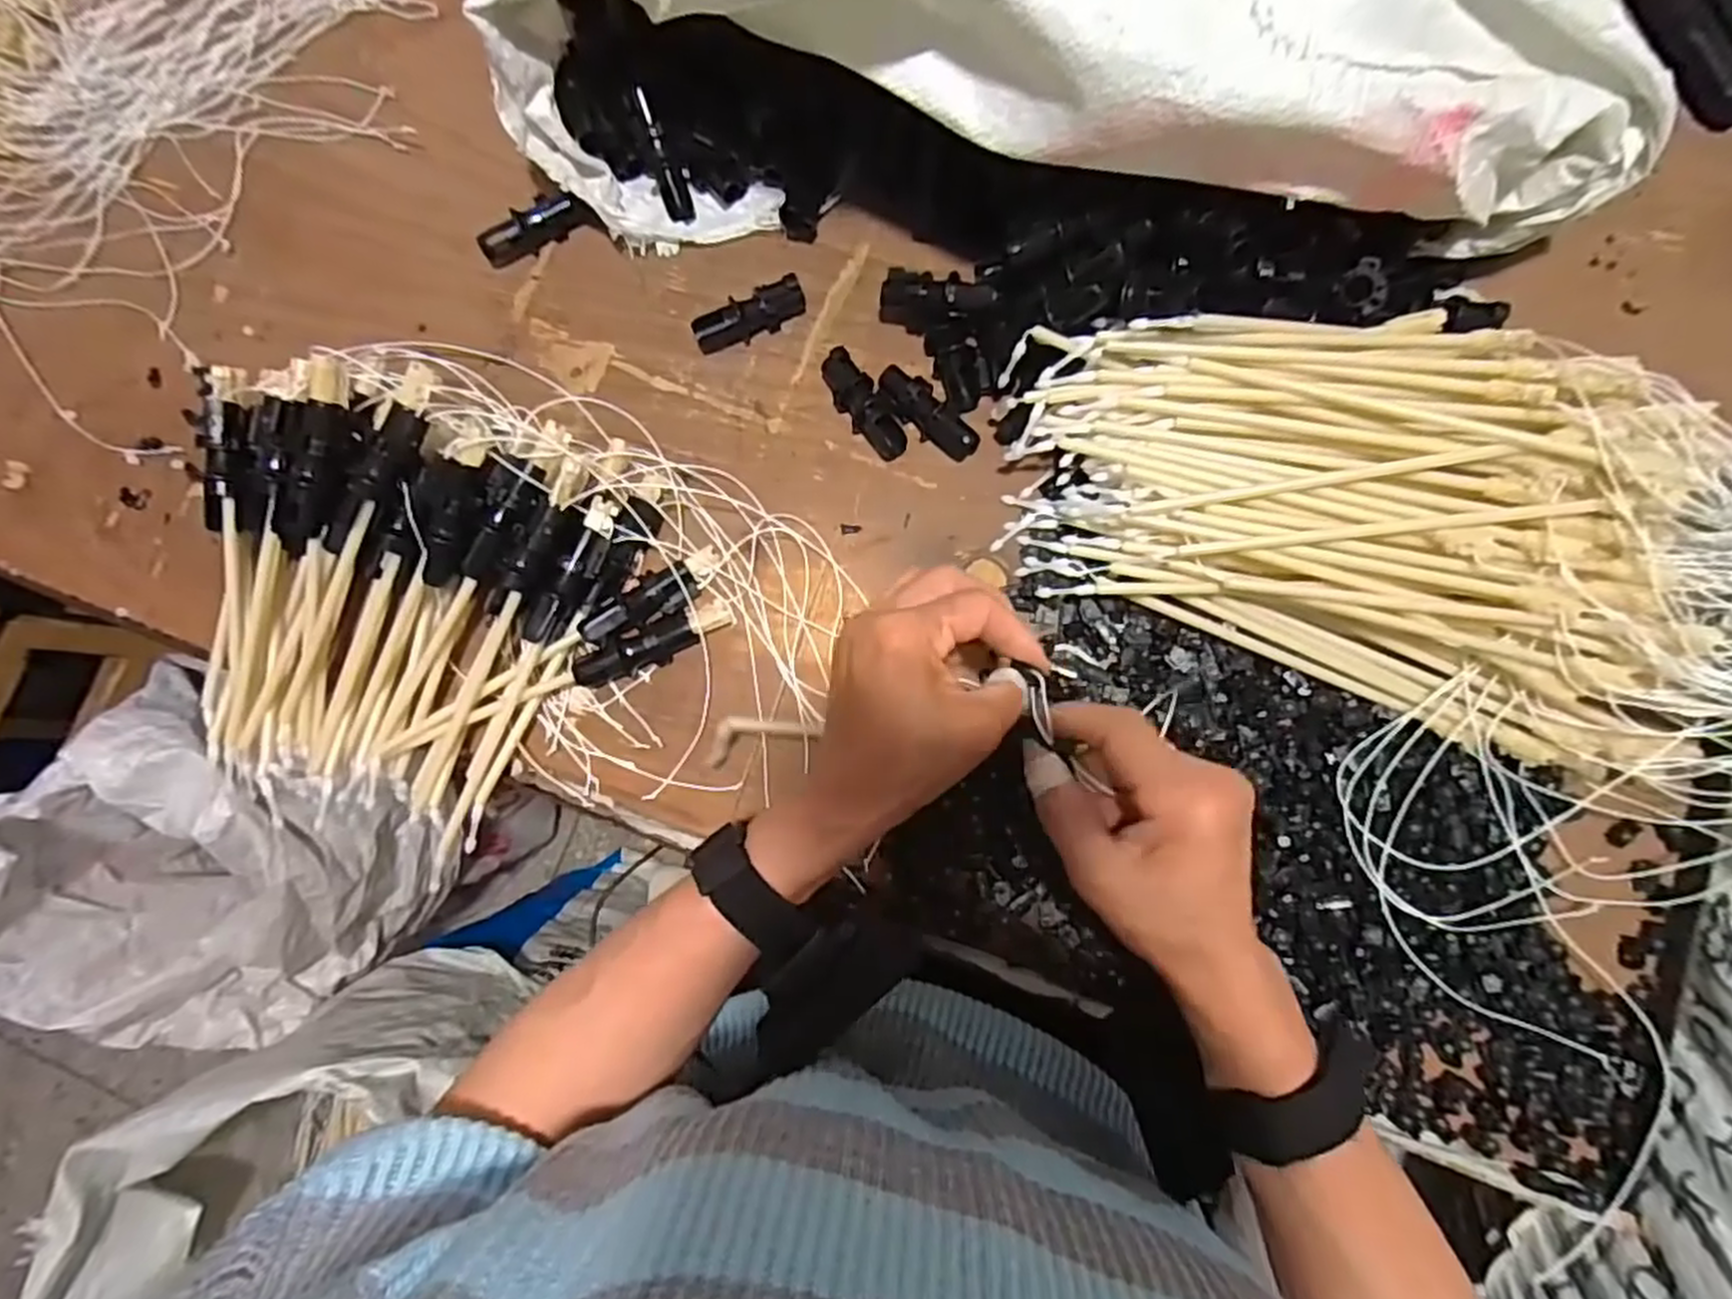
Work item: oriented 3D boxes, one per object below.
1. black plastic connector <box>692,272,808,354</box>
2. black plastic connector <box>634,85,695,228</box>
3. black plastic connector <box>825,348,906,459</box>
[{"bbox_3d":[-0.068,-0.196,0.462,0.067,0.024,0.017,-26,82,1],"label":"black plastic connector"},{"bbox_3d":[-0.119,-0.292,0.466,0.019,0.013,0.070,-17,123,2],"label":"black plastic connector"},{"bbox_3d":[-0.001,-0.140,0.449,0.024,0.021,0.066,-33,82,0],"label":"black plastic connector"}]

